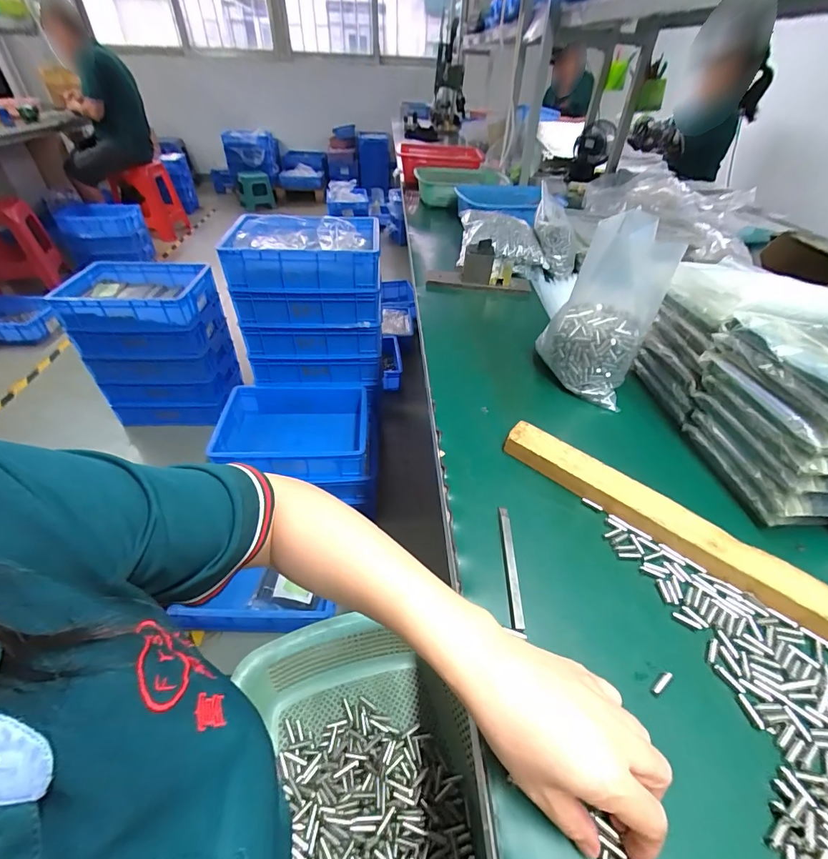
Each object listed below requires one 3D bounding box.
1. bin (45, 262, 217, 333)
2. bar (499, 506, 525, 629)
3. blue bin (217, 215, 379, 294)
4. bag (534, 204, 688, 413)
[{"bbox_3d":[-0.906,-0.442,1.334,0.408,0.119,0.291,0,43,-1],"label":"bin"},{"bbox_3d":[0.086,0.118,0.364,0.012,0.008,0.116,3,43,1],"label":"bar"},{"bbox_3d":[-0.300,-0.502,1.140,0.391,0.120,0.279,-3,43,-5],"label":"blue bin"},{"bbox_3d":[0.250,-0.162,0.537,0.118,0.199,0.124,14,44,14],"label":"bag"}]

